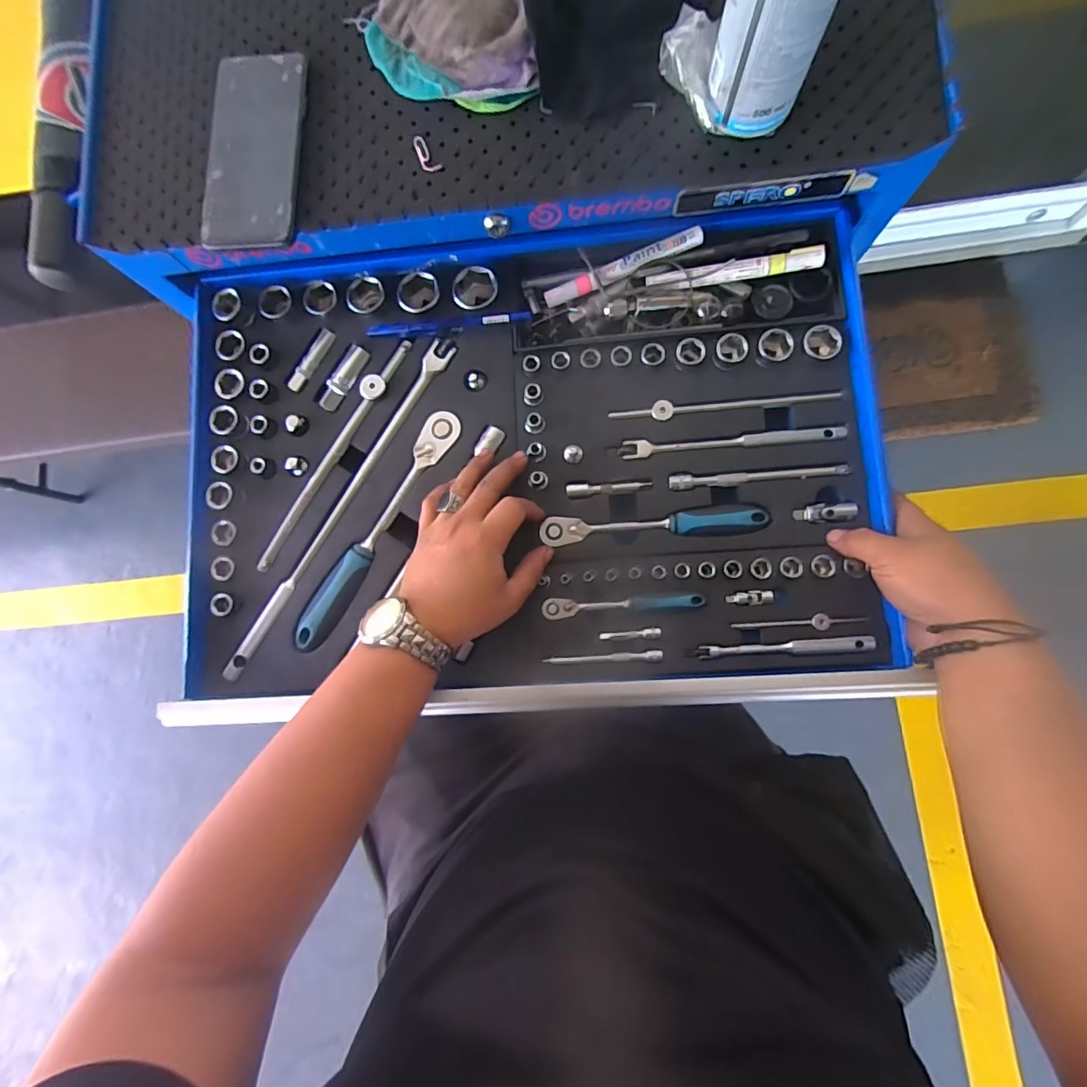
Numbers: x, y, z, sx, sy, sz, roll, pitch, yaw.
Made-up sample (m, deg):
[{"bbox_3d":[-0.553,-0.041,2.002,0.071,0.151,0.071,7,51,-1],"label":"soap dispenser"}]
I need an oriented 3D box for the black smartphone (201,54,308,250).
[{"bbox_3d":[-0.228,-0.314,0.399,0.073,0.010,0.163,2,83,5],"label":"black smartphone"}]

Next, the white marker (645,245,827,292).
[{"bbox_3d":[0.160,-0.232,0.426,0.140,0.022,0.015,-3,83,4],"label":"white marker"}]

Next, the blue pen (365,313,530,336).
[{"bbox_3d":[-0.086,-0.202,0.456,0.149,0.013,0.014,-2,83,4],"label":"blue pen"}]

